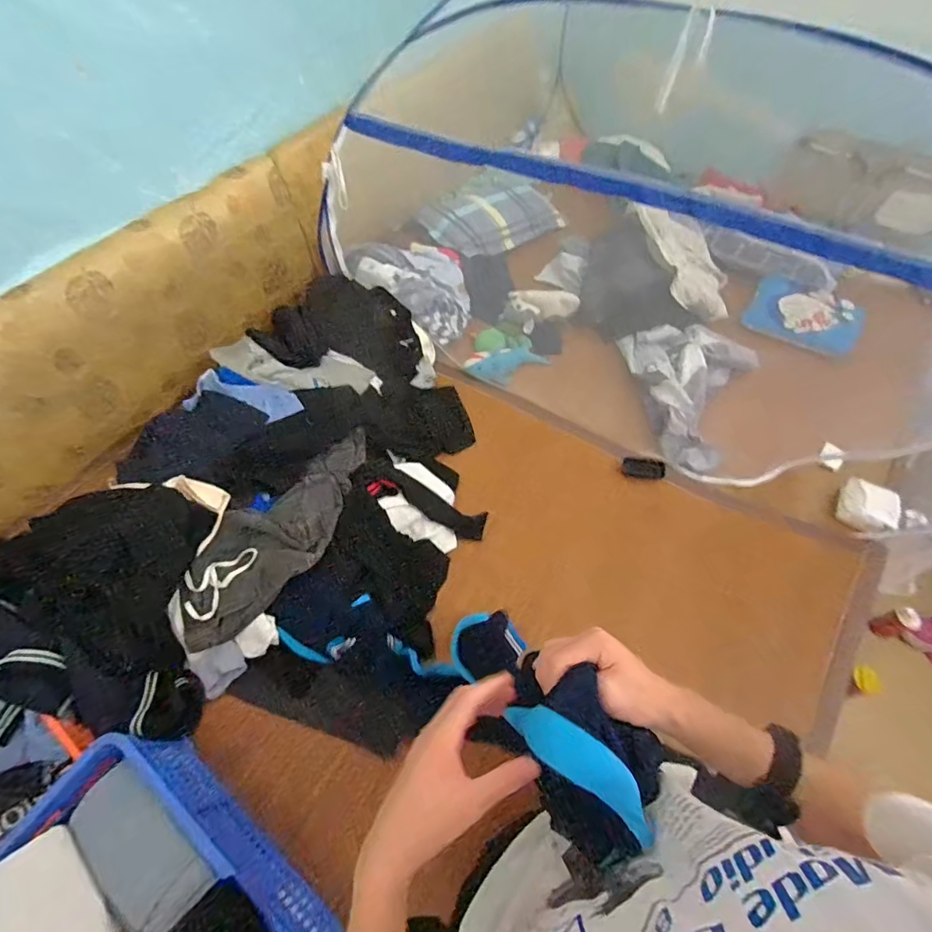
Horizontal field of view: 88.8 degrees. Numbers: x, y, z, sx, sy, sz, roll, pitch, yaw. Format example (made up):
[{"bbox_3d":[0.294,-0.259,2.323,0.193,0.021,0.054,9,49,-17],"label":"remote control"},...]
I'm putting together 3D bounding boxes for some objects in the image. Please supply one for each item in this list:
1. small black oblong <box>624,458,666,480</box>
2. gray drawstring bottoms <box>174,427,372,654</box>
[{"bbox_3d":[0.506,0.007,1.355,0.112,0.013,0.057,1,85,15],"label":"small black oblong"},{"bbox_3d":[-0.424,0.151,1.131,0.223,0.096,0.582,39,65,24],"label":"gray drawstring bottoms"}]

